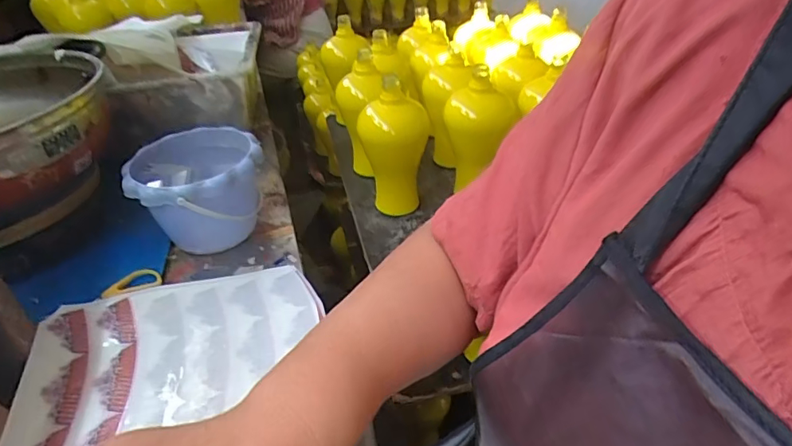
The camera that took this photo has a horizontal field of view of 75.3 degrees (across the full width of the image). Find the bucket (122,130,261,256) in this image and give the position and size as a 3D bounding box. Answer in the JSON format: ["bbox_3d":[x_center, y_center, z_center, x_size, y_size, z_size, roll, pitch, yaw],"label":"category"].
[{"bbox_3d":[-0.241,-0.035,0.644,0.152,0.117,0.165,-9,35,-11],"label":"bucket"}]

